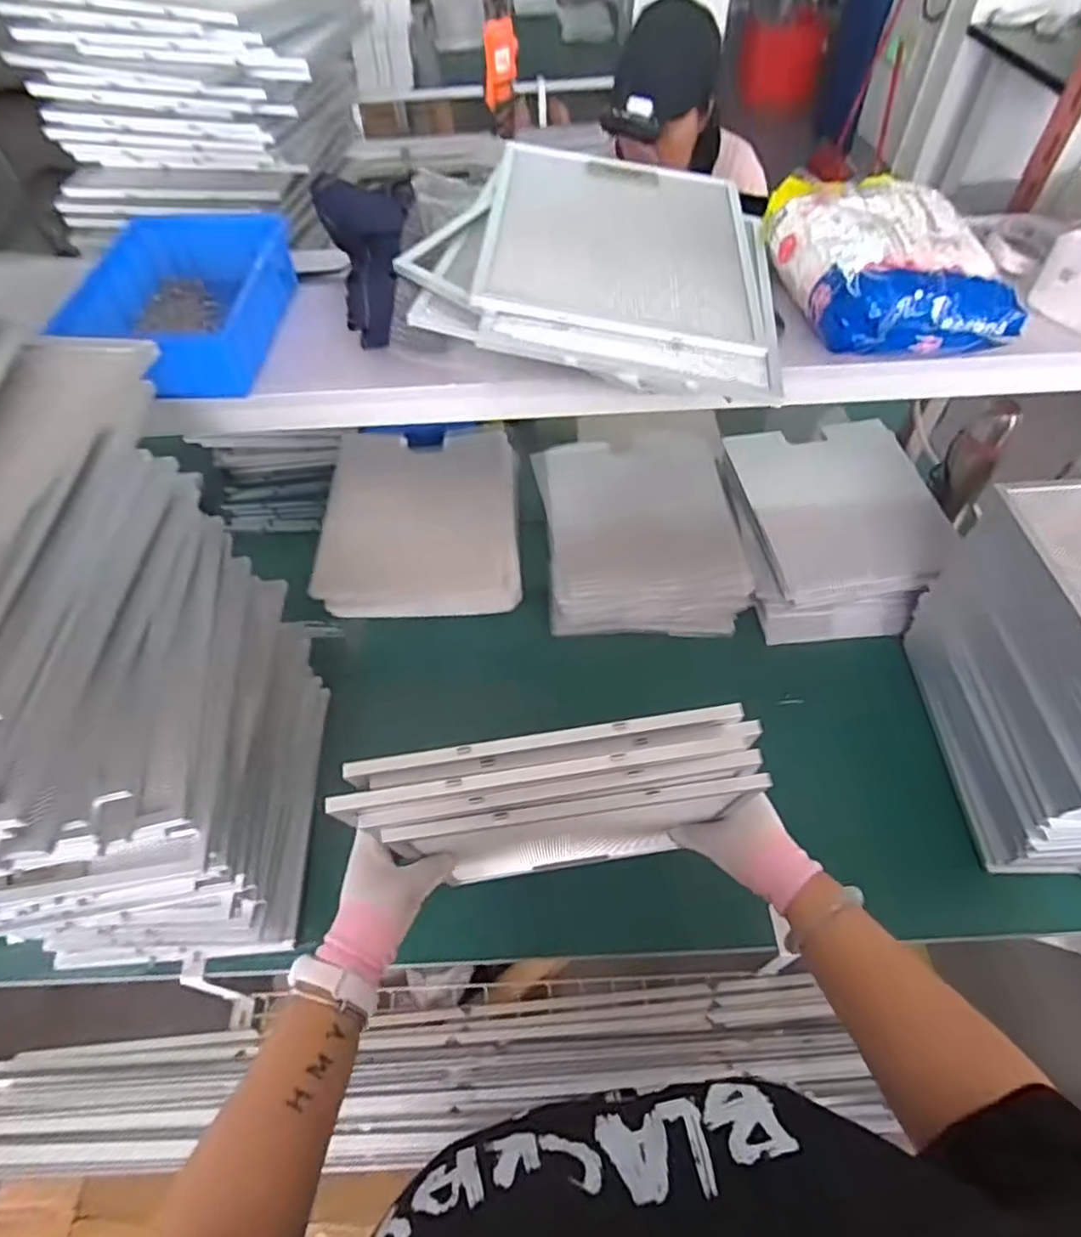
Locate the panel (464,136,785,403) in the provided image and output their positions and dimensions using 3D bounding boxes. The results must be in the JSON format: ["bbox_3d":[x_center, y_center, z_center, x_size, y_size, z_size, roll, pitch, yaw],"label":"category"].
[{"bbox_3d":[0.095,-0.380,0.688,0.292,0.020,0.382,10,58,-4],"label":"panel"}]

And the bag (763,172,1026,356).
[{"bbox_3d":[0.344,-0.373,0.677,0.180,0.073,0.273,-8,55,-4],"label":"bag"}]

